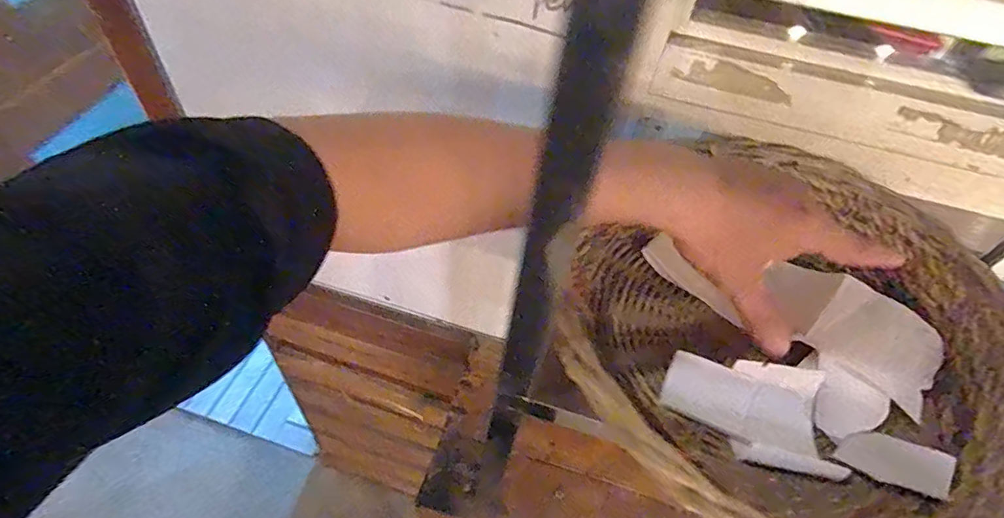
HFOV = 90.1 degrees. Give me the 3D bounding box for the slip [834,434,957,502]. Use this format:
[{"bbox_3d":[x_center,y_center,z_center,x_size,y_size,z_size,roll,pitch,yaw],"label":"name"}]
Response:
[{"bbox_3d":[0.245,0.126,0.313,0.058,0.006,0.035,12,45,33],"label":"slip"}]

